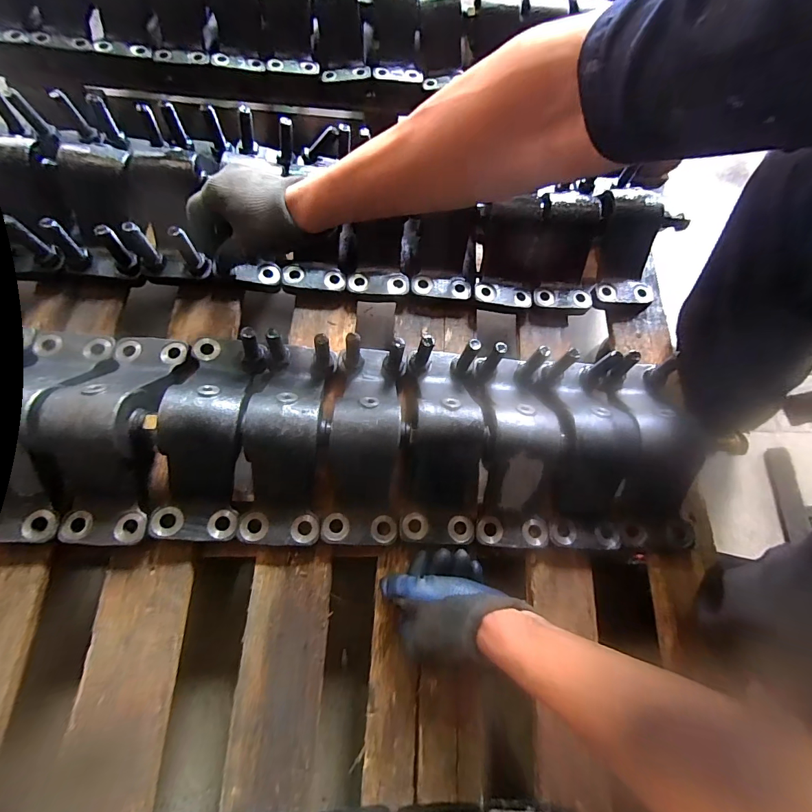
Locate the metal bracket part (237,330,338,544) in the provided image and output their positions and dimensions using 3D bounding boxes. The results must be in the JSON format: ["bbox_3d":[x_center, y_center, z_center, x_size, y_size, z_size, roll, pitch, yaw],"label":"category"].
[{"bbox_3d":[-0.125,0.027,0.410,0.080,0.085,0.220,4,71,-6],"label":"metal bracket part"}]

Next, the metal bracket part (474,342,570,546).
[{"bbox_3d":[0.124,0.039,0.434,0.080,0.077,0.220,5,71,-6],"label":"metal bracket part"}]

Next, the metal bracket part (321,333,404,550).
[{"bbox_3d":[-0.043,0.029,0.417,0.079,0.085,0.222,3,71,0],"label":"metal bracket part"}]

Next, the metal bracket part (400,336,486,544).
[{"bbox_3d":[0.044,0.031,0.424,0.082,0.067,0.222,5,71,-5],"label":"metal bracket part"}]

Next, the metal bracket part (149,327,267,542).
[{"bbox_3d":[-0.204,0.018,0.395,0.084,0.075,0.220,4,71,-6],"label":"metal bracket part"}]

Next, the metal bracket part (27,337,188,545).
[{"bbox_3d":[-0.297,0.020,0.391,0.101,0.089,0.223,1,71,-7],"label":"metal bracket part"}]

